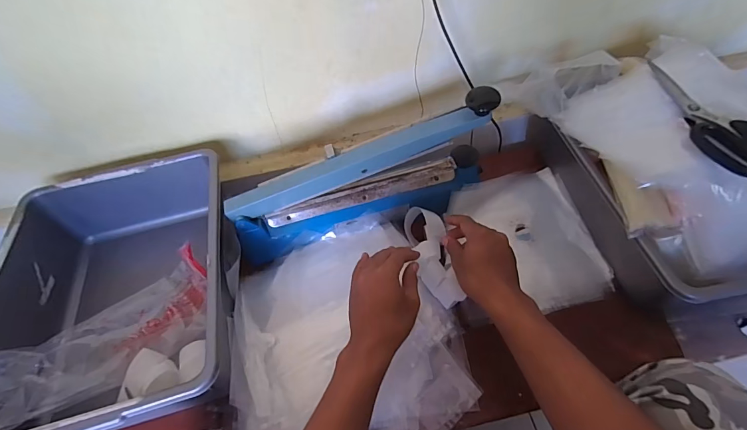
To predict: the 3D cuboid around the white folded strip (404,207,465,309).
[{"bbox_3d":[0.091,0.061,0.568,0.055,0.050,0.154,-12,58,-5],"label":"white folded strip"}]

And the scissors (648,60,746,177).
[{"bbox_3d":[0.429,-0.131,0.467,0.080,0.020,0.209,0,55,3],"label":"scissors"}]

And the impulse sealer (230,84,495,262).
[{"bbox_3d":[-0.020,-0.050,0.557,0.391,0.185,0.072,-12,55,-5],"label":"impulse sealer"}]

